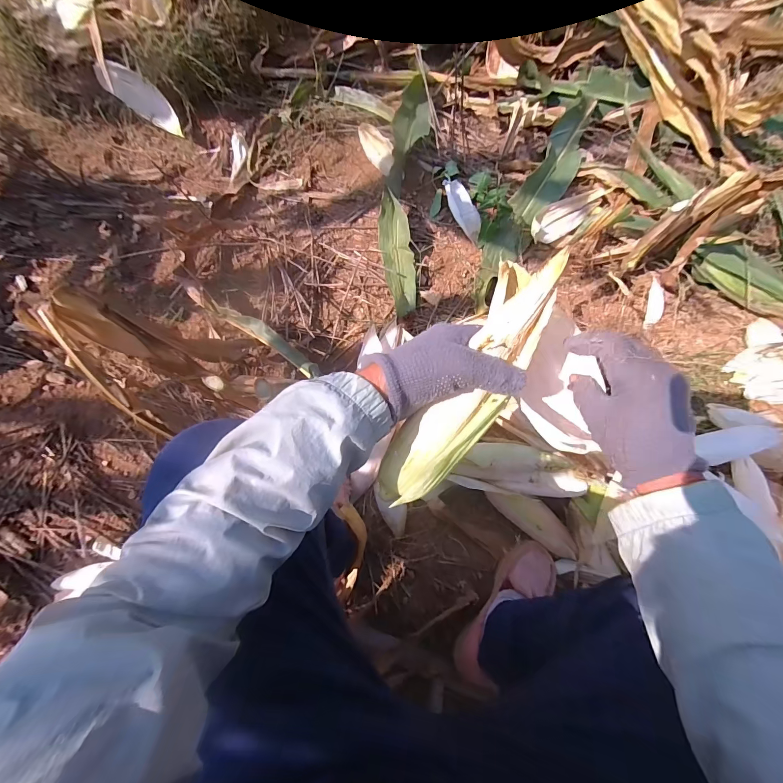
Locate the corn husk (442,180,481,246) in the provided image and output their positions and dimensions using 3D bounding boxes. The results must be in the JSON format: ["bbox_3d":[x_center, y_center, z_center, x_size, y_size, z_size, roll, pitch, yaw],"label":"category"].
[{"bbox_3d":[0.174,-0.433,0.823,0.060,0.023,0.151,-30,97,-6],"label":"corn husk"}]

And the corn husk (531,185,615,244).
[{"bbox_3d":[0.413,-0.425,0.825,0.199,0.046,0.078,-38,77,-9],"label":"corn husk"}]

